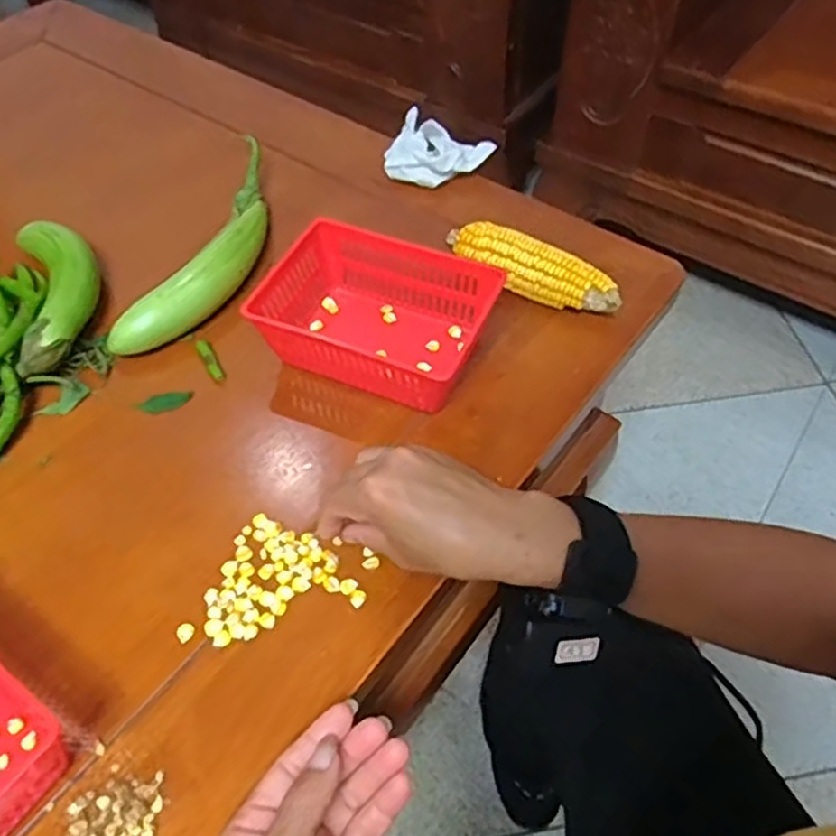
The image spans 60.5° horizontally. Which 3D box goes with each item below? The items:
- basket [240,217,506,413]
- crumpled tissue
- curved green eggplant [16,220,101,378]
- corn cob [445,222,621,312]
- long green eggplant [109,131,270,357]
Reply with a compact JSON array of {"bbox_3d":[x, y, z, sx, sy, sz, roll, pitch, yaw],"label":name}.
[{"bbox_3d":[-0.033,-0.073,0.525,0.150,0.056,0.109,18,56,14],"label":"basket"},{"bbox_3d":[0.015,-0.241,0.664,0.091,0.036,0.071,27,58,20],"label":"crumpled tissue"},{"bbox_3d":[-0.276,-0.092,0.557,0.055,0.044,0.154,-15,55,-10],"label":"curved green eggplant"},{"bbox_3d":[0.087,-0.118,0.571,0.147,0.038,0.035,29,59,21],"label":"corn cob"},{"bbox_3d":[-0.165,-0.143,0.594,0.072,0.041,0.243,12,55,10],"label":"long green eggplant"}]

